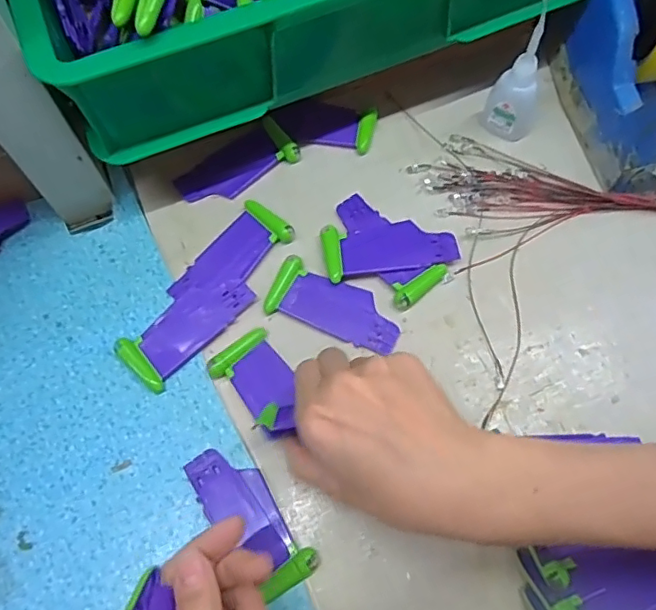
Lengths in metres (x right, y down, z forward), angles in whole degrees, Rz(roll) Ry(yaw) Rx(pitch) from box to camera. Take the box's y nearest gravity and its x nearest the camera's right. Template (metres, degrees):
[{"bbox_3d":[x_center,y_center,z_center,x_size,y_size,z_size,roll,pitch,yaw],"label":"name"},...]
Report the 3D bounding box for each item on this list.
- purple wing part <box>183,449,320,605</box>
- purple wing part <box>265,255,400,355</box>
[{"bbox_3d":[-0.046,0.119,0.321,0.036,0.015,0.092,-36,70,-14],"label":"purple wing part"},{"bbox_3d":[0.005,0.000,0.373,0.089,0.010,0.040,25,69,12],"label":"purple wing part"}]

